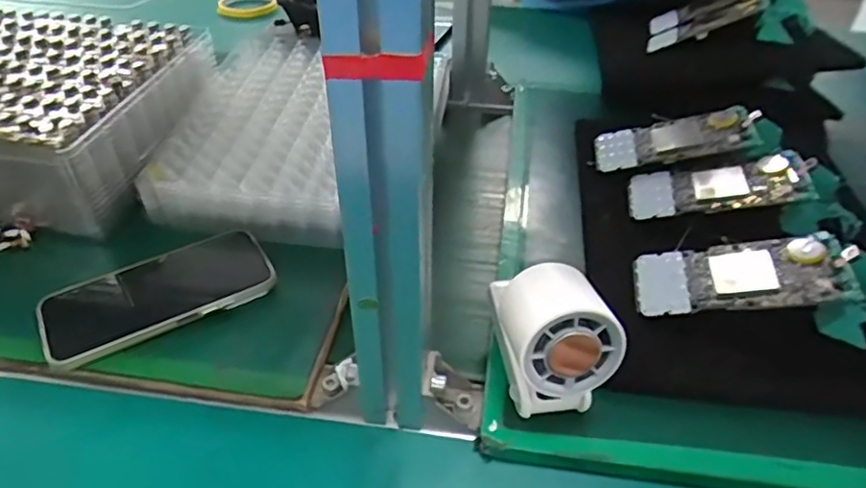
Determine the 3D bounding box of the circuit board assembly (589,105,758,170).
[{"bbox_3d":[0.225,-0.098,0.583,0.140,0.021,0.070,-8,37,22],"label":"circuit board assembly"}]

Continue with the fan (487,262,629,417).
[{"bbox_3d":[0.072,0.059,0.389,0.061,0.094,0.079,-3,41,-6],"label":"fan"}]

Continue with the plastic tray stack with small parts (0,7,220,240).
[{"bbox_3d":[-0.389,-0.128,0.587,0.290,0.094,0.222,6,41,4],"label":"plastic tray stack with small parts"}]

